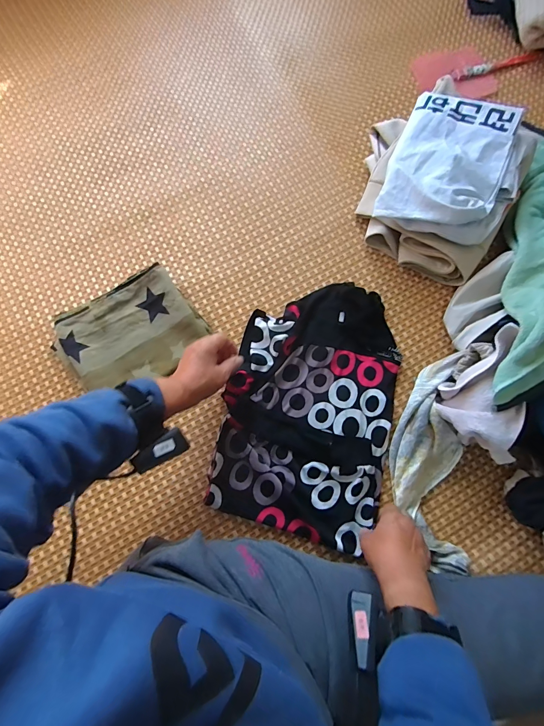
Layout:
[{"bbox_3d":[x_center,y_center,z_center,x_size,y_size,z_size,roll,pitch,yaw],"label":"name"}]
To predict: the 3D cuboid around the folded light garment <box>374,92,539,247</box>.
[{"bbox_3d":[0.323,-0.338,0.589,0.221,0.050,0.257,24,78,4],"label":"folded light garment"}]

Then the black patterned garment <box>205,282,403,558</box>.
[{"bbox_3d":[0.066,0.066,0.567,0.266,0.029,0.406,13,78,3],"label":"black patterned garment"}]

